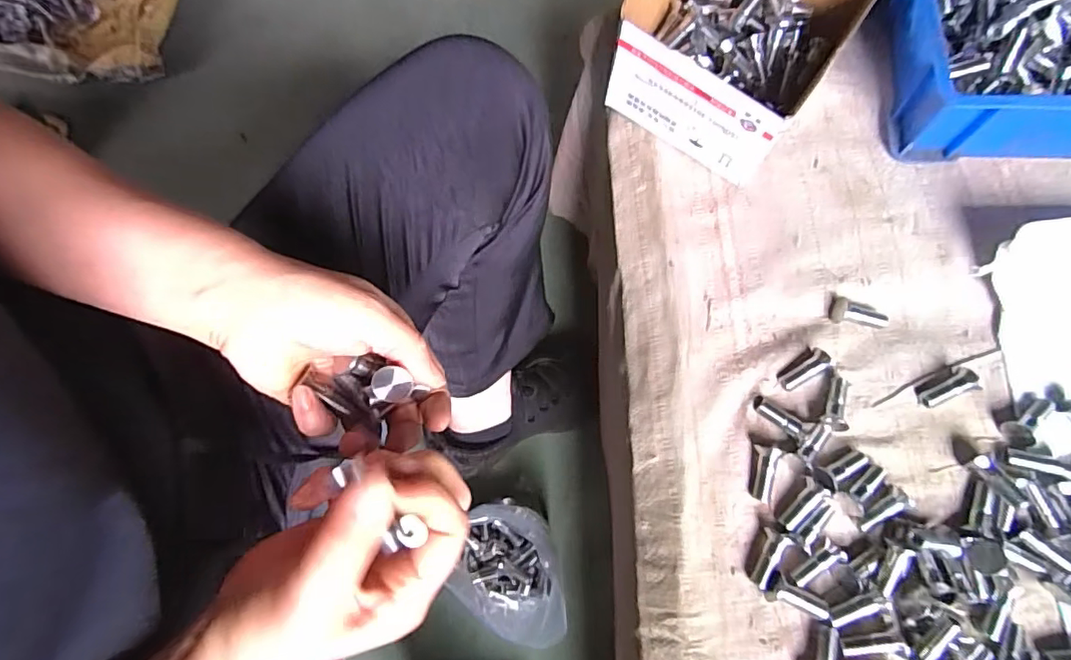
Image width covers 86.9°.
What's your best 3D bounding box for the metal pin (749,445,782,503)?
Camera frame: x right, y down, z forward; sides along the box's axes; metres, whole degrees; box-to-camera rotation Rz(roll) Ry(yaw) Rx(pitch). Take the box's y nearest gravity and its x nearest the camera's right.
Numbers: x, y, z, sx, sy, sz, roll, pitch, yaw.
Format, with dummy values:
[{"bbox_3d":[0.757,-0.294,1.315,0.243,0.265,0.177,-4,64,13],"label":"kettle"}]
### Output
[{"bbox_3d":[0.147,0.093,0.366,0.013,0.015,0.035,11,87,4],"label":"metal pin"}]

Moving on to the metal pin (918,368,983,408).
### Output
[{"bbox_3d":[0.279,0.040,0.382,0.038,0.014,0.016,-20,74,-5],"label":"metal pin"}]

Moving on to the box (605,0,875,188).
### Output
[{"bbox_3d":[0.143,-0.213,0.417,0.142,0.077,0.147,37,76,10],"label":"box"}]

